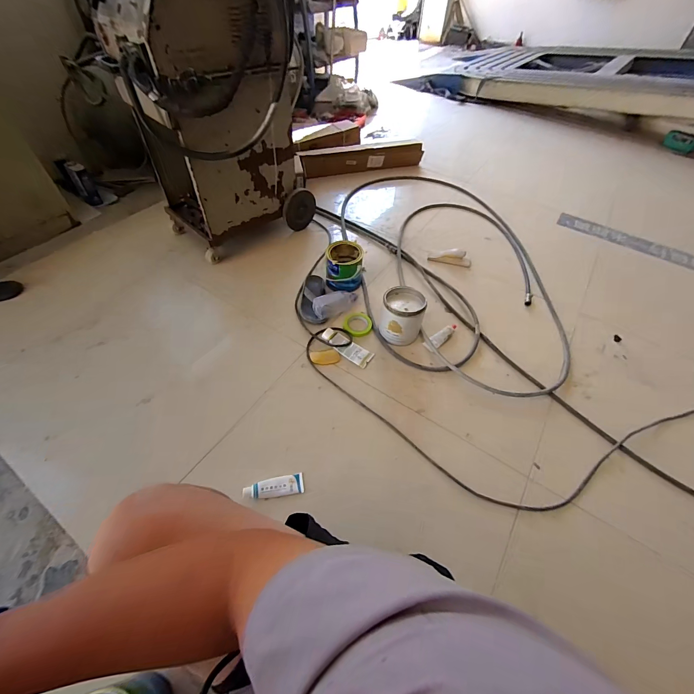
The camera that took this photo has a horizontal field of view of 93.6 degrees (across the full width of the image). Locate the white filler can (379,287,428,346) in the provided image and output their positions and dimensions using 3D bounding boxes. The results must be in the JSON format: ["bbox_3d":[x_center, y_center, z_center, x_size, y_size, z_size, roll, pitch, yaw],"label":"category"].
[{"bbox_3d":[0.197,-0.110,1.174,0.147,0.153,0.148,8,52,2],"label":"white filler can"}]

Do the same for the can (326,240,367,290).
[{"bbox_3d":[-0.010,-0.322,1.343,0.148,0.140,0.171,-2,52,-6],"label":"can"}]

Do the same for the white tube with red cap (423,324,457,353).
[{"bbox_3d":[0.349,-0.041,1.206,0.159,0.021,0.047,-36,63,-28],"label":"white tube with red cap"}]

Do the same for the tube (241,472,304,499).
[{"bbox_3d":[-0.192,0.369,0.861,0.152,0.027,0.051,-6,53,-9],"label":"tube"}]

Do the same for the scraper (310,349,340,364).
[{"bbox_3d":[-0.077,0.036,1.139,0.099,0.005,0.056,-6,58,-6],"label":"scraper"}]

